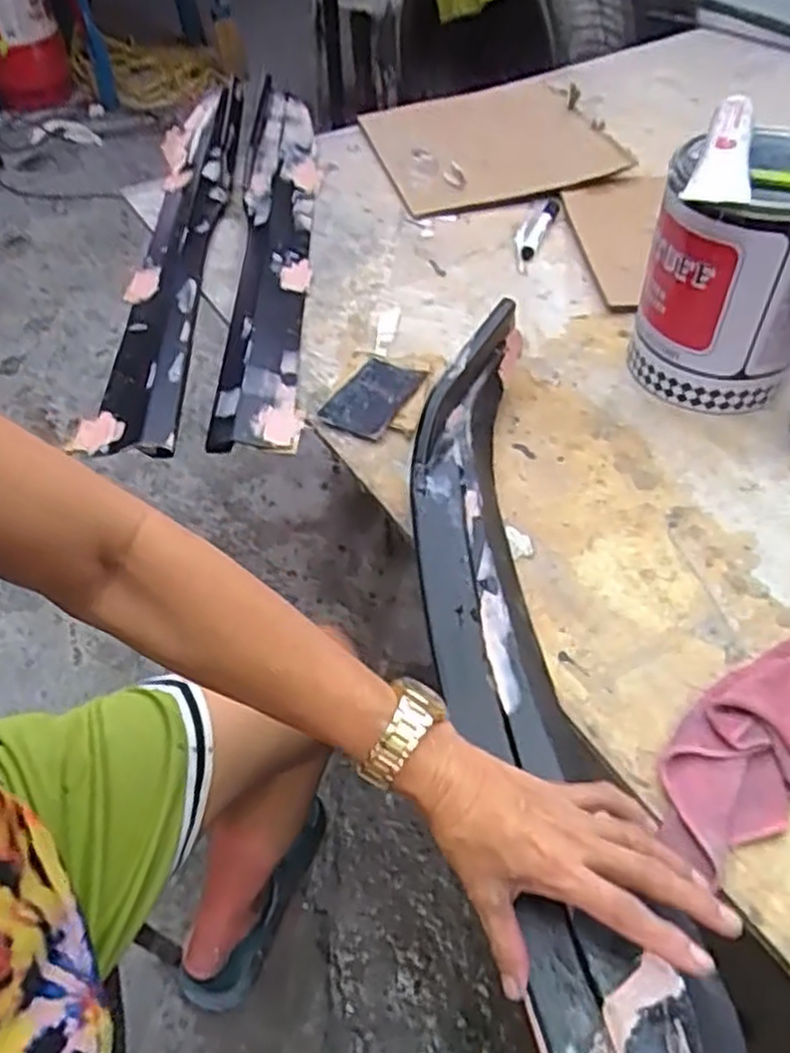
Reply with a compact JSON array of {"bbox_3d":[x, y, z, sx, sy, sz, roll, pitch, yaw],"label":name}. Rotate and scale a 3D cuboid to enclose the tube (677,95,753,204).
[{"bbox_3d":[0.283,-0.319,0.646,0.049,0.041,0.121,17,79,16],"label":"tube"}]

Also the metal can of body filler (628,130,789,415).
[{"bbox_3d":[0.317,-0.234,0.725,0.150,0.219,0.143,-2,48,2],"label":"metal can of body filler"}]

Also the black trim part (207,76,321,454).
[{"bbox_3d":[-0.151,-0.376,0.966,0.093,0.059,0.748,-3,48,0],"label":"black trim part"}]

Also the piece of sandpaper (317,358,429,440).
[{"bbox_3d":[-0.024,-0.137,0.792,0.069,0.007,0.118,20,53,20],"label":"piece of sandpaper"}]

